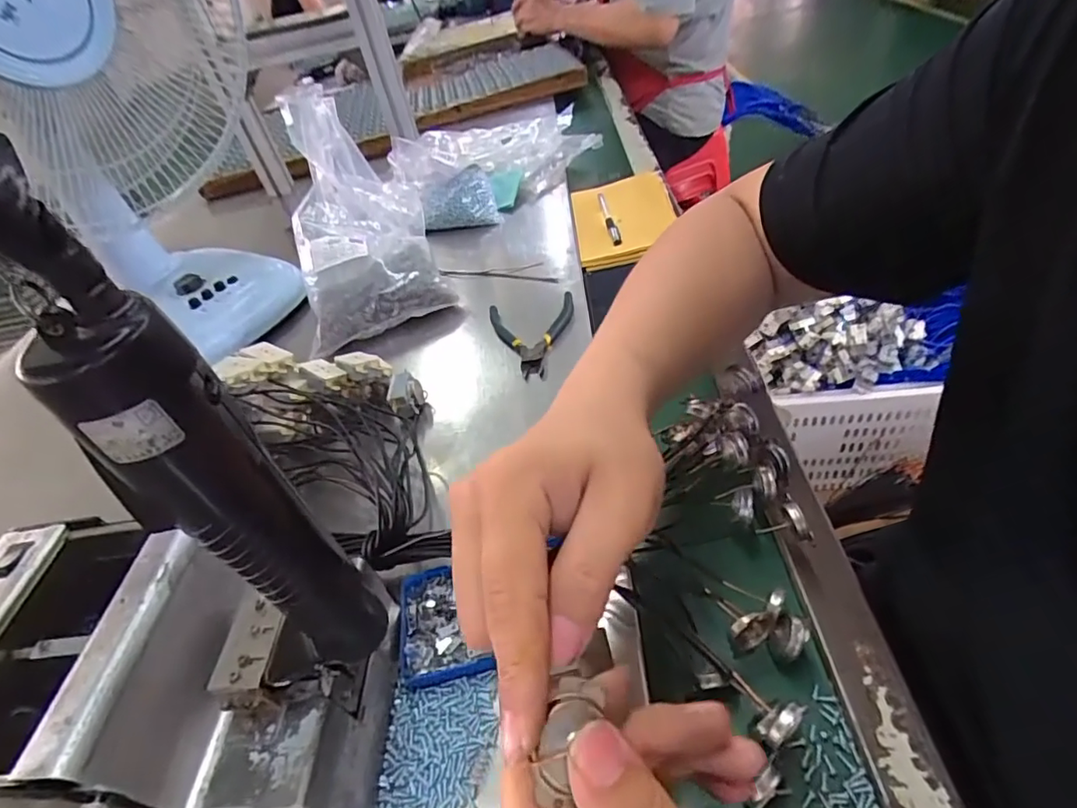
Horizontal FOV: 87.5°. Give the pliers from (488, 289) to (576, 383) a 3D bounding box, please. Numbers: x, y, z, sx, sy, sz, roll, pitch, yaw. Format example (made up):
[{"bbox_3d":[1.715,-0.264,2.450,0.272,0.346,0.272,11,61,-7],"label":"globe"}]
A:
[{"bbox_3d":[-0.007,-0.070,0.564,0.087,0.014,0.125,-8,43,6],"label":"pliers"}]

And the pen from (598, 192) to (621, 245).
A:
[{"bbox_3d":[0.090,-0.245,0.735,0.011,0.007,0.136,-7,44,-1],"label":"pen"}]

